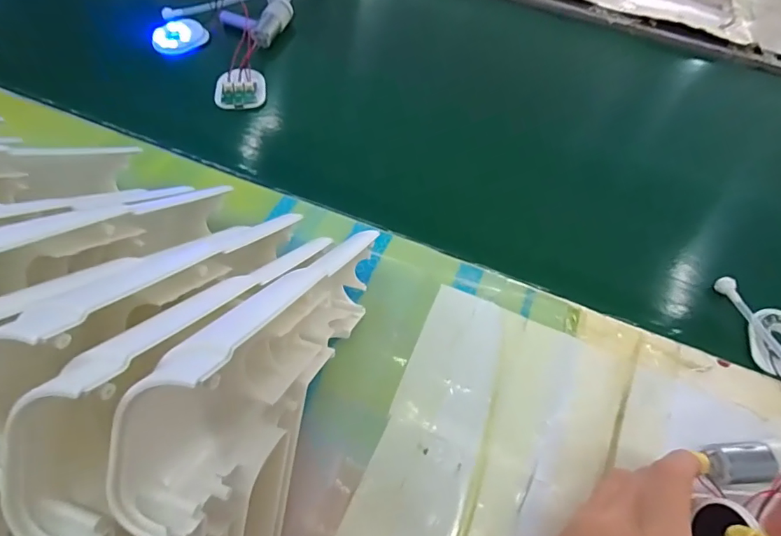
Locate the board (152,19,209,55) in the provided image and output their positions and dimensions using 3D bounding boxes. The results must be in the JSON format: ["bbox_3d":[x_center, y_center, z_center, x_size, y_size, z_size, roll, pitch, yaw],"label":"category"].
[{"bbox_3d":[-0.235,-0.258,0.510,0.059,0.008,0.038,-35,90,-24],"label":"board"}]

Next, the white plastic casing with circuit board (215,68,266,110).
[{"bbox_3d":[-0.153,-0.184,0.469,0.048,0.007,0.050,-2,70,-11],"label":"white plastic casing with circuit board"}]

